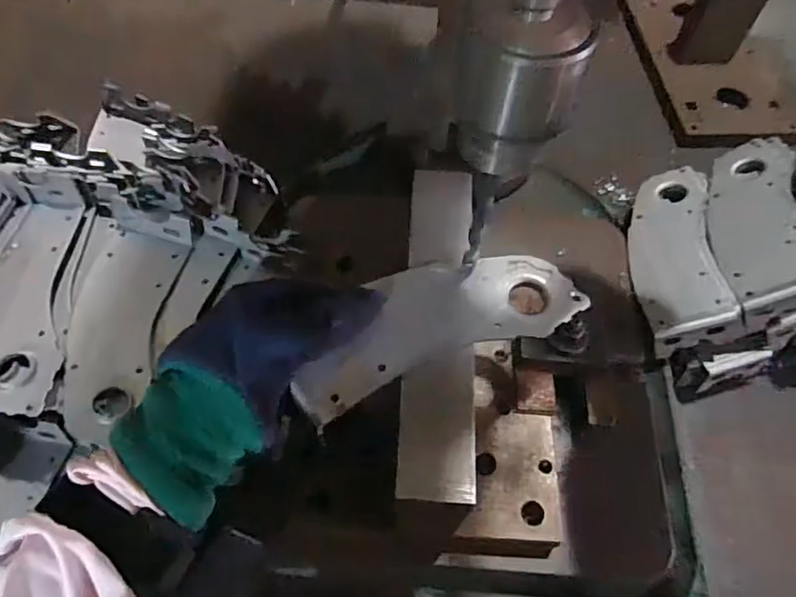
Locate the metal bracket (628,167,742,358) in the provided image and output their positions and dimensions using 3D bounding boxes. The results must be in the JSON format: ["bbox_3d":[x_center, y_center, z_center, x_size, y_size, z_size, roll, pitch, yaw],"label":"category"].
[{"bbox_3d":[0.243,-0.040,0.514,0.072,0.032,0.184,-5,53,24],"label":"metal bracket"}]

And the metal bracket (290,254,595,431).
[{"bbox_3d":[0.021,0.011,0.336,0.167,0.007,0.072,-24,64,-16],"label":"metal bracket"}]

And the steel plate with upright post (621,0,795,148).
[{"bbox_3d":[0.380,-0.343,0.696,0.135,0.158,0.301,-4,61,-4],"label":"steel plate with upright post"}]

